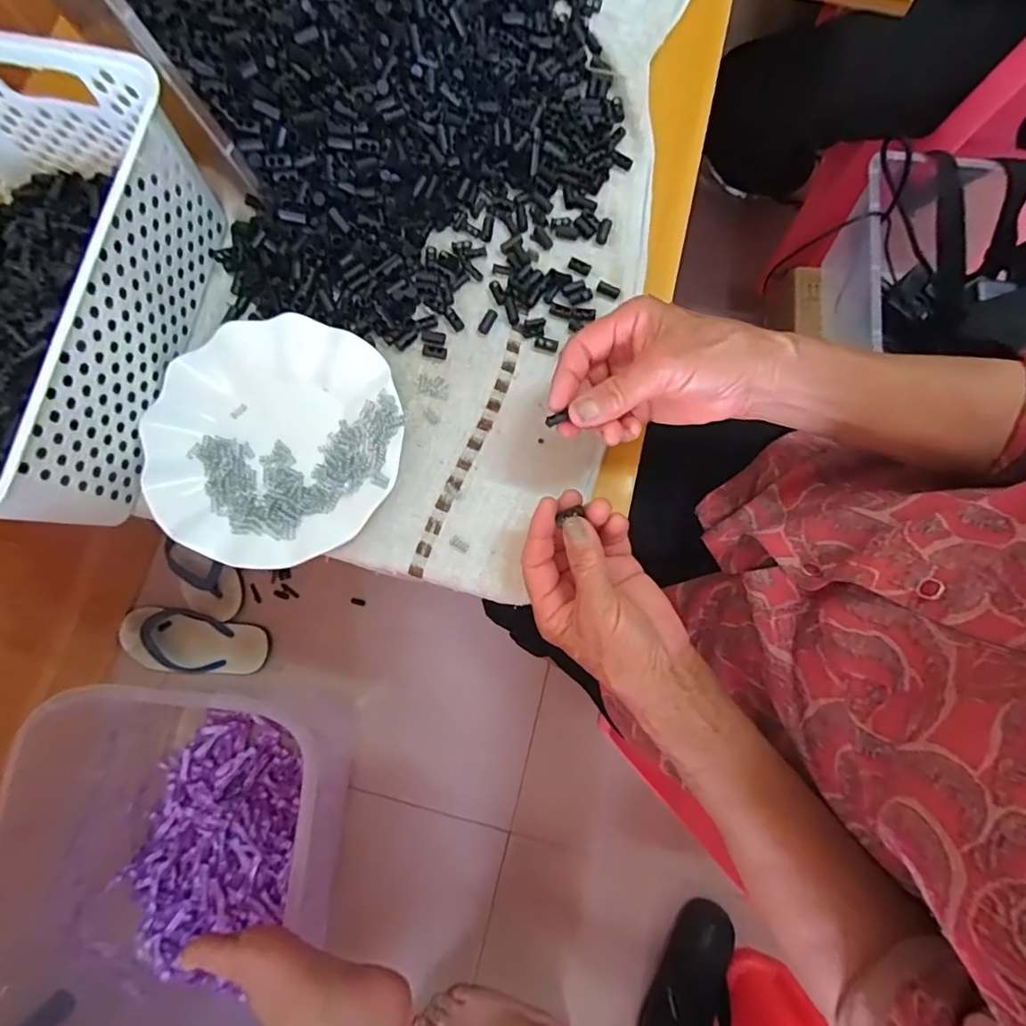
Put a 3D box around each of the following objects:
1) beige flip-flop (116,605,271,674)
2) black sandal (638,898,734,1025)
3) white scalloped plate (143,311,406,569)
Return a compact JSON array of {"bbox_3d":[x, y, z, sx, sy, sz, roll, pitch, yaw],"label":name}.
[{"bbox_3d":[-0.519,0.205,0.845,0.247,0.036,0.097,5,79,1],"label":"beige flip-flop"},{"bbox_3d":[0.240,0.683,0.738,0.103,0.069,0.245,29,81,5],"label":"black sandal"},{"bbox_3d":[-0.172,-0.054,0.389,0.180,0.024,0.179,0,79,0],"label":"white scalloped plate"}]

